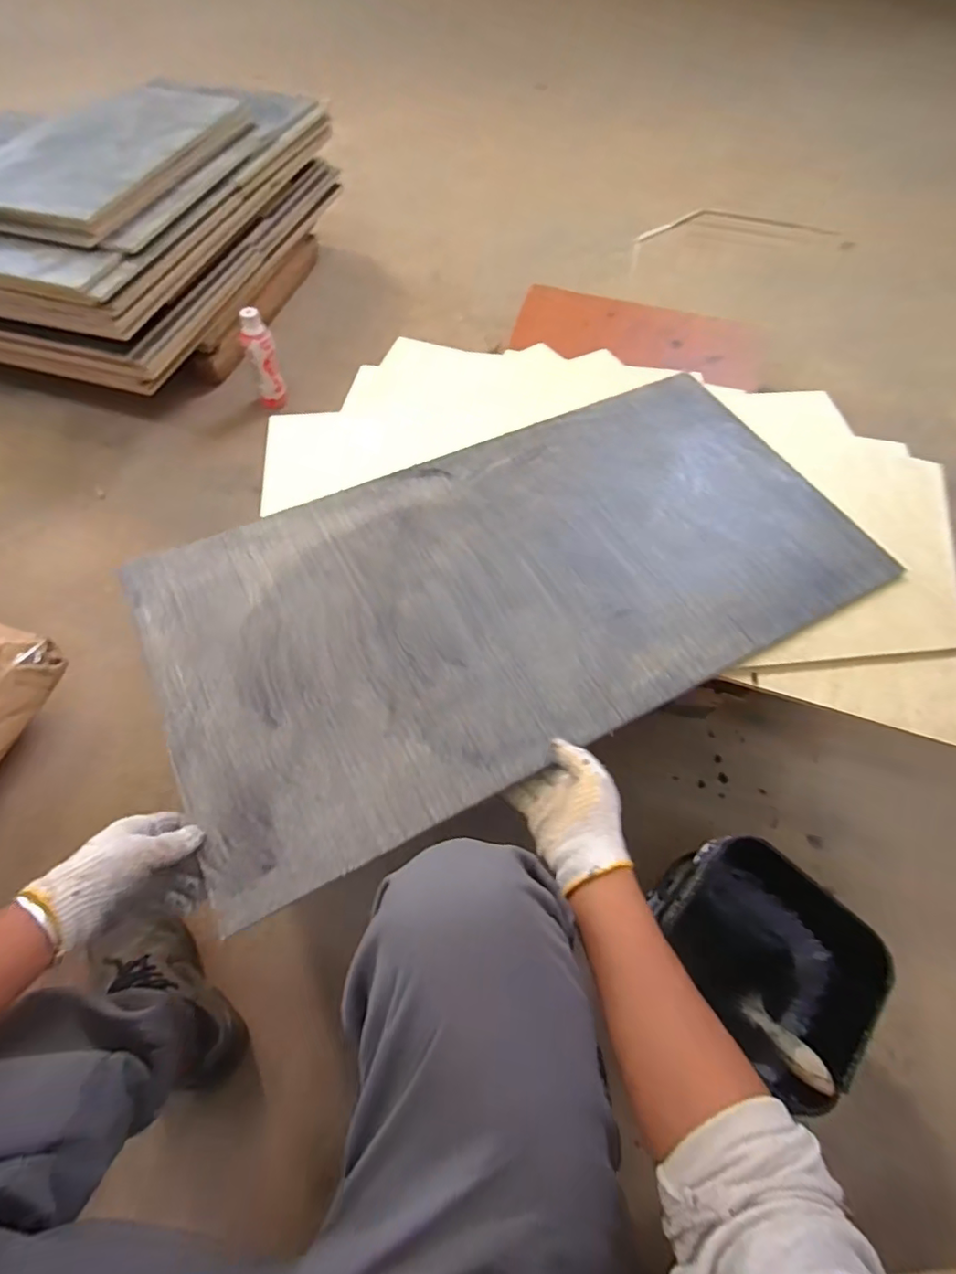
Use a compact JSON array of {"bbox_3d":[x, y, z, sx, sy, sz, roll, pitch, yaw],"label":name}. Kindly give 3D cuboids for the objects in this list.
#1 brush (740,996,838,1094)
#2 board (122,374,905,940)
[{"bbox_3d":[0.333,0.441,0.607,0.032,0.149,0.015,-3,87,-4],"label":"brush"},{"bbox_3d":[0.056,-0.079,0.722,0.890,0.015,0.466,-23,65,-14],"label":"board"}]

